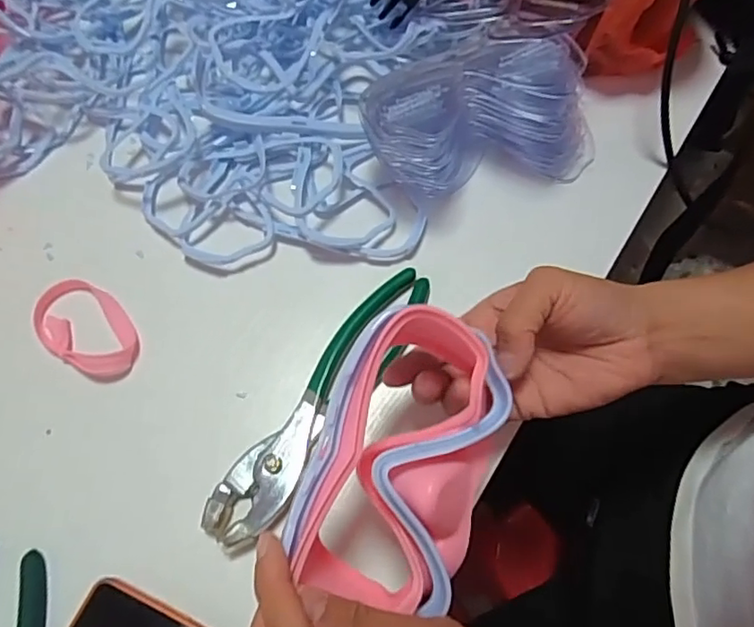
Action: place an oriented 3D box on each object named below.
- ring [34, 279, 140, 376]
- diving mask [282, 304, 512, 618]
[{"bbox_3d":[-0.191,0.009,0.381,0.081,0.016,0.051,36,71,17],"label":"ring"},{"bbox_3d":[0.011,0.063,0.267,0.077,0.052,0.131,20,86,-5],"label":"diving mask"}]

